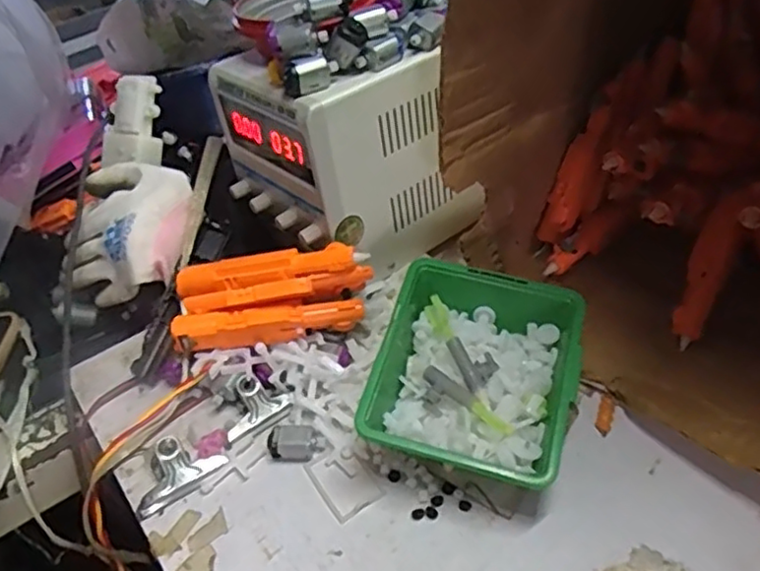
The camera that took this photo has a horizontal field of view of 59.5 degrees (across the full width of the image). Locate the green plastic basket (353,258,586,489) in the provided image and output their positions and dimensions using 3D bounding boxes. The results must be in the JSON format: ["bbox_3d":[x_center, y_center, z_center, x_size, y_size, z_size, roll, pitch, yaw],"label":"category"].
[{"bbox_3d":[0.057,0.057,0.399,0.111,0.062,0.122,9,48,15],"label":"green plastic basket"}]

